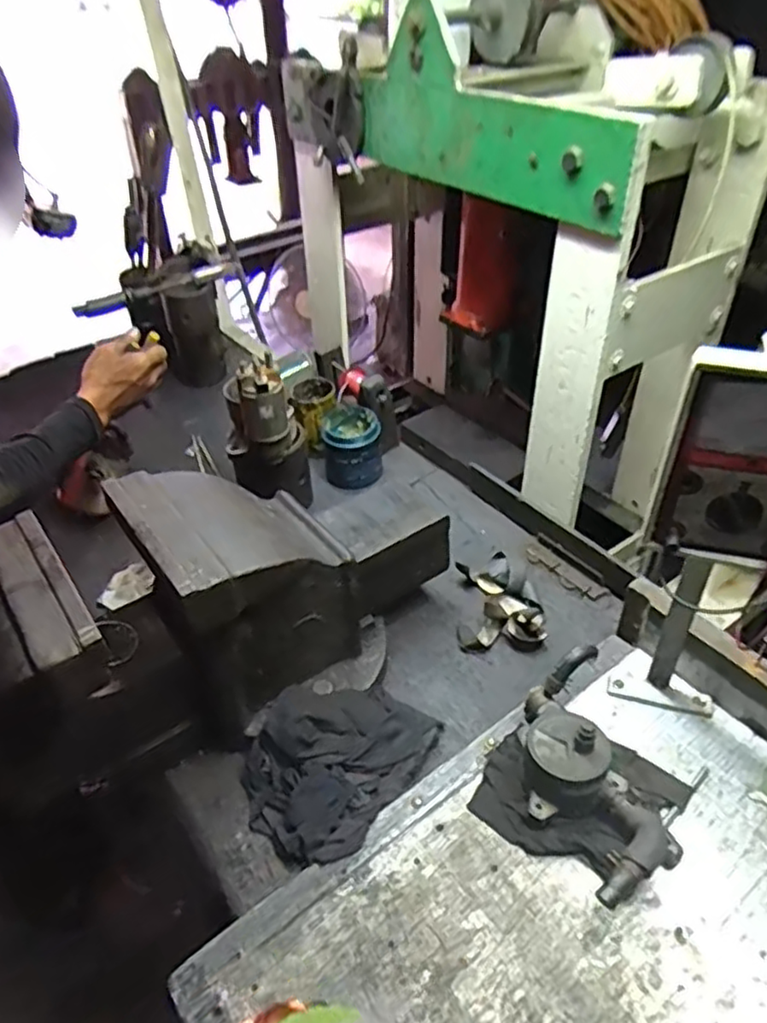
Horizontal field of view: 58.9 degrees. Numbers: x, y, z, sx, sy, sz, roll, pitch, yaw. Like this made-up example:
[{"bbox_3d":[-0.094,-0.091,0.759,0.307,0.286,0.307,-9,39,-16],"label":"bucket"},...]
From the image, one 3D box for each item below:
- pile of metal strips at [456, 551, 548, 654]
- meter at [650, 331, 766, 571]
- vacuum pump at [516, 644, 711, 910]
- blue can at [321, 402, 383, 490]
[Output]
[{"bbox_3d":[0.143,0.115,0.879,0.109,0.034,0.136,-6,40,-5],"label":"pile of metal strips"},{"bbox_3d":[0.280,-0.038,0.518,0.121,0.169,0.058,12,42,16],"label":"meter"},{"bbox_3d":[0.206,0.234,0.638,0.172,0.078,0.188,-23,44,-24],"label":"vacuum pump"},{"bbox_3d":[-0.050,-0.103,1.087,0.095,0.087,0.106,-2,40,0],"label":"blue can"}]

